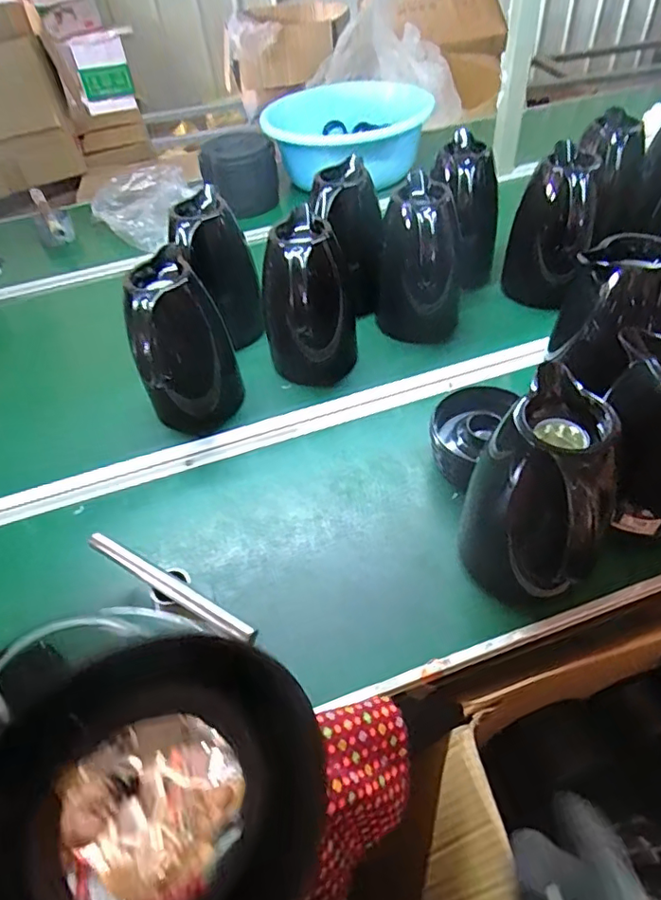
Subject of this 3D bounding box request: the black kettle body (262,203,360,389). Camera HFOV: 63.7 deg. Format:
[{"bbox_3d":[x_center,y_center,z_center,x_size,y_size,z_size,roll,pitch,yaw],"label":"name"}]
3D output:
[{"bbox_3d":[-0.030,-0.208,0.733,0.131,0.195,0.145,-7,47,1],"label":"black kettle body"}]

